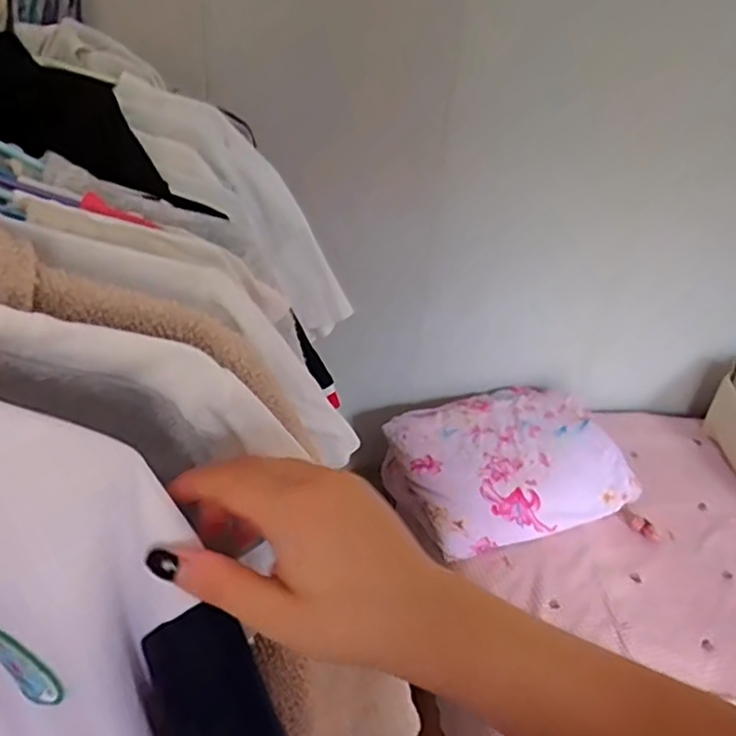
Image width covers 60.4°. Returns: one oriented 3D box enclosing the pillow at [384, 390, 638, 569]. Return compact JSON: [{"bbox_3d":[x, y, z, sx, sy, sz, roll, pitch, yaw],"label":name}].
[{"bbox_3d":[0.266,0.167,1.202,0.398,0.101,0.332,-10,35,-22],"label":"pillow"}]

